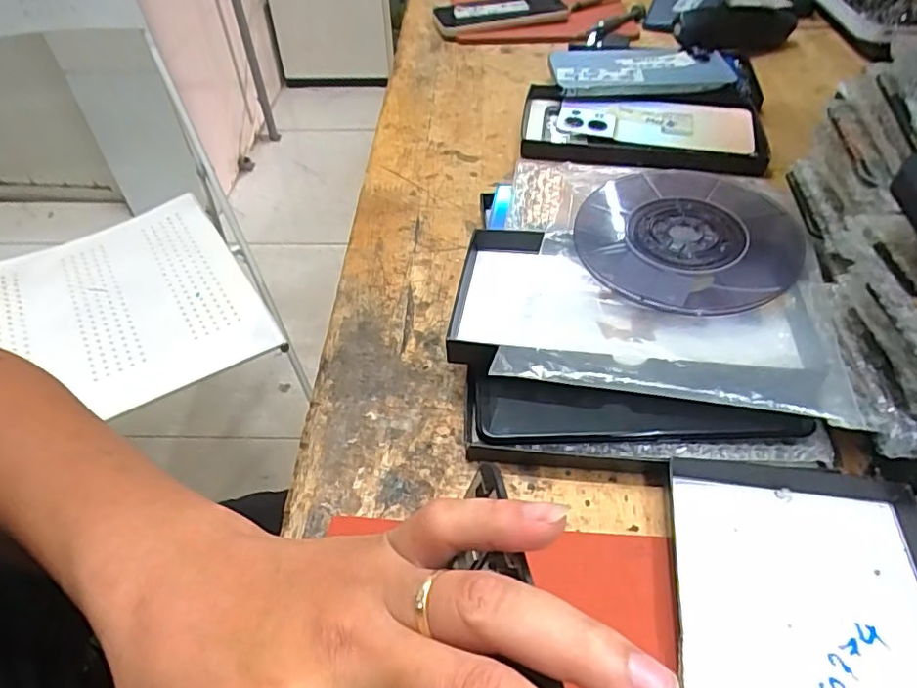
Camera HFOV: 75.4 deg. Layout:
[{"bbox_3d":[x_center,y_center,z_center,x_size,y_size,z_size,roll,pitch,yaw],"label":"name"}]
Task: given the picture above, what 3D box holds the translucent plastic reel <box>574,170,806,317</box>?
[{"bbox_3d":[0.130,-0.058,0.331,0.121,0.012,0.109,6,56,6],"label":"translucent plastic reel"}]

